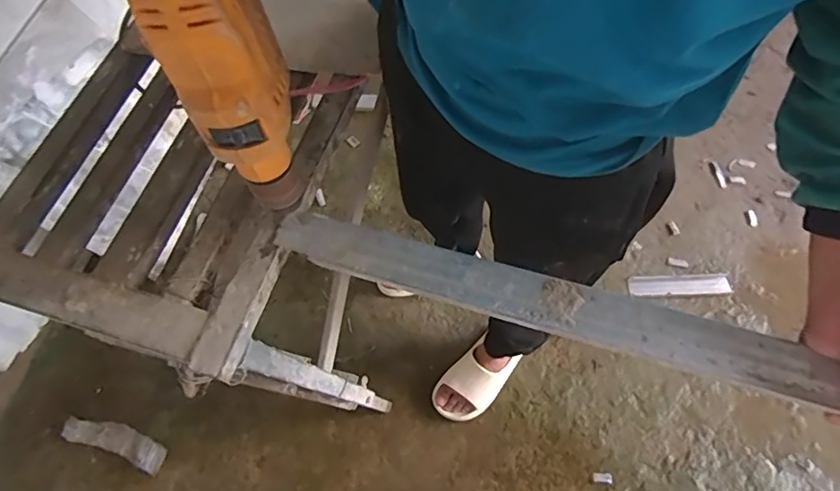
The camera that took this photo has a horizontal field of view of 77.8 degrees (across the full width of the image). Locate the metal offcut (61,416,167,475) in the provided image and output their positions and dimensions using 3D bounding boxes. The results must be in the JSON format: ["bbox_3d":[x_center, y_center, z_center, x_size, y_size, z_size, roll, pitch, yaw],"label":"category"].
[{"bbox_3d":[-0.689,0.442,1.180,0.243,0.025,0.067,16,65,11],"label":"metal offcut"}]

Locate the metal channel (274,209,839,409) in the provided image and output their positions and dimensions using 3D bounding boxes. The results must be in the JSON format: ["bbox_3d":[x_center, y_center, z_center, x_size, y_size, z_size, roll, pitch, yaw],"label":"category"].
[{"bbox_3d":[0.208,0.075,0.431,0.707,0.012,0.046,15,65,12],"label":"metal channel"}]

